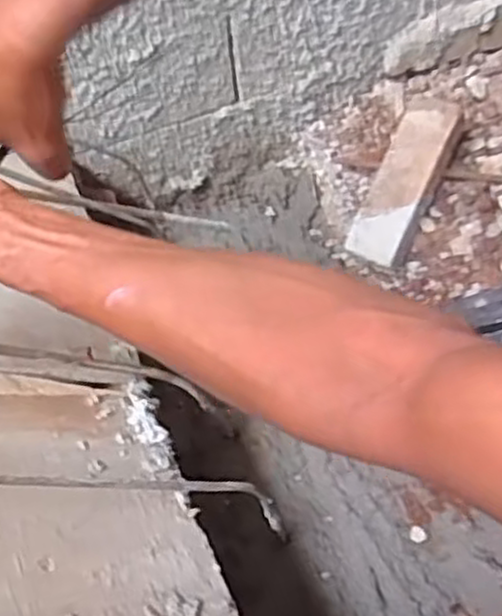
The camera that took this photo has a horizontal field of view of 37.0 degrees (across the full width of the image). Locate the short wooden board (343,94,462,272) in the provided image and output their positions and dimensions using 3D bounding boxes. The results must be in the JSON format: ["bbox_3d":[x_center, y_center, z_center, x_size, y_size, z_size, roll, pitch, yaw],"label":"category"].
[{"bbox_3d":[0.183,-0.150,0.893,0.070,0.047,0.207,24,86,18],"label":"short wooden board"}]

